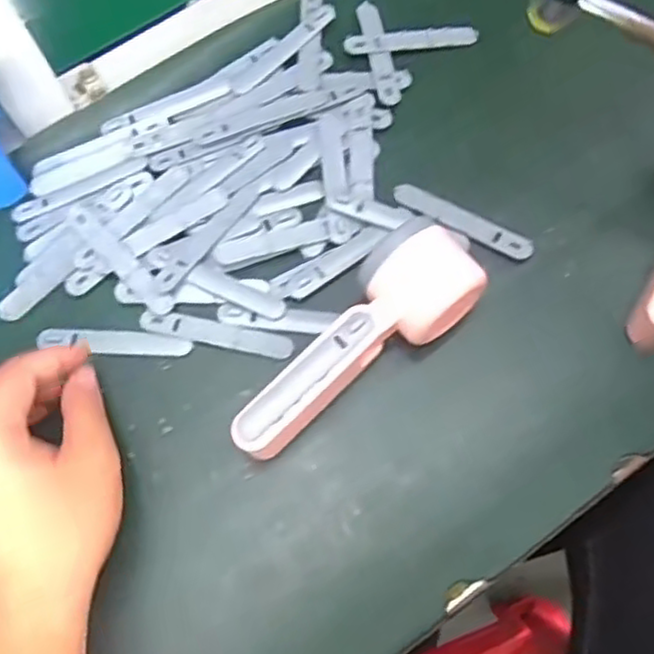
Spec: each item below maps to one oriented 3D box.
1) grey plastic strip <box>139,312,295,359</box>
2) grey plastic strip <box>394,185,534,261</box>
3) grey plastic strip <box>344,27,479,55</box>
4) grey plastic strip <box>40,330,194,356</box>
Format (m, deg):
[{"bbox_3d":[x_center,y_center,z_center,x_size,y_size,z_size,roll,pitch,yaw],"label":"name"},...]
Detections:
[{"bbox_3d":[-0.067,0.004,0.428,0.094,0.004,0.015,10,69,7],"label":"grey plastic strip"},{"bbox_3d":[0.086,-0.068,0.450,0.094,0.004,0.016,30,76,16],"label":"grey plastic strip"},{"bbox_3d":[0.060,-0.202,0.495,0.093,0.009,0.015,-5,68,0],"label":"grey plastic strip"},{"bbox_3d":[-0.131,0.011,0.430,0.095,0.005,0.014,4,68,4],"label":"grey plastic strip"}]

